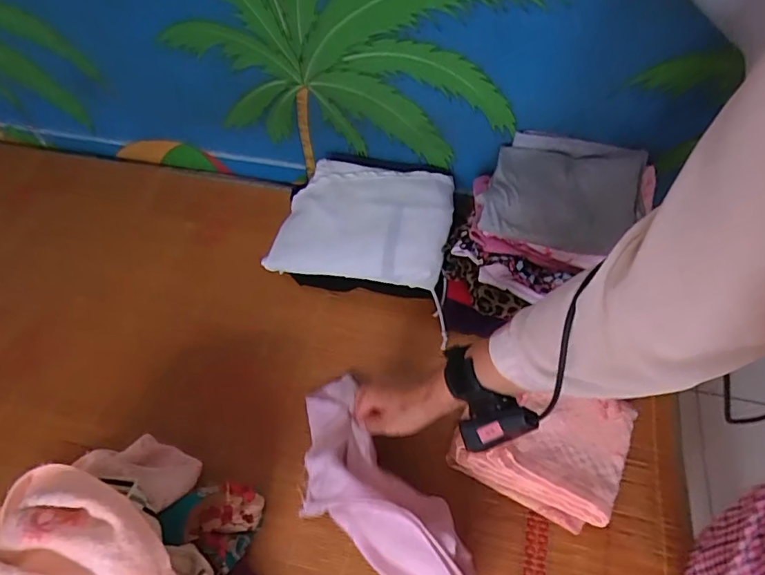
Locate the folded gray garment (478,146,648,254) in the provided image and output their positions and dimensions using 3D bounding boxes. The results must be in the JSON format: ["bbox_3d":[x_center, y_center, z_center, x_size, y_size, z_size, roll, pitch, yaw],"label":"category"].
[{"bbox_3d":[0.226,-0.122,0.653,0.179,0.030,0.153,13,55,10],"label":"folded gray garment"}]

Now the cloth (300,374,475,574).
[{"bbox_3d":[-0.009,0.225,0.559,0.117,0.078,0.327,-31,51,-17],"label":"cloth"}]

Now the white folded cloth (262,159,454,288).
[{"bbox_3d":[-0.029,-0.095,0.738,0.252,0.068,0.162,4,54,4],"label":"white folded cloth"}]

